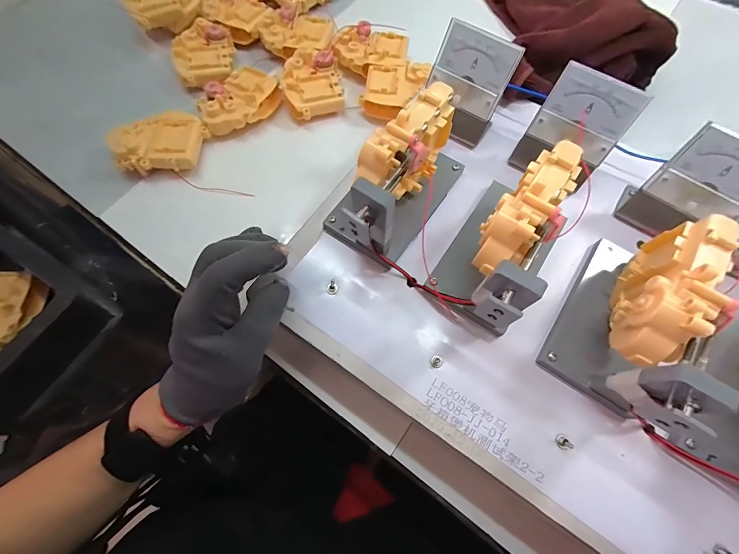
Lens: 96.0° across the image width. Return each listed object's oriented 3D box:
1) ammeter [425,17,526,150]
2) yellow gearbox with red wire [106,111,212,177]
[{"bbox_3d":[0.084,-0.163,0.289,0.067,0.071,0.047,33,72,13],"label":"ammeter"},{"bbox_3d":[-0.234,-0.150,0.372,0.101,0.032,0.068,-11,69,-4],"label":"yellow gearbox with red wire"}]

